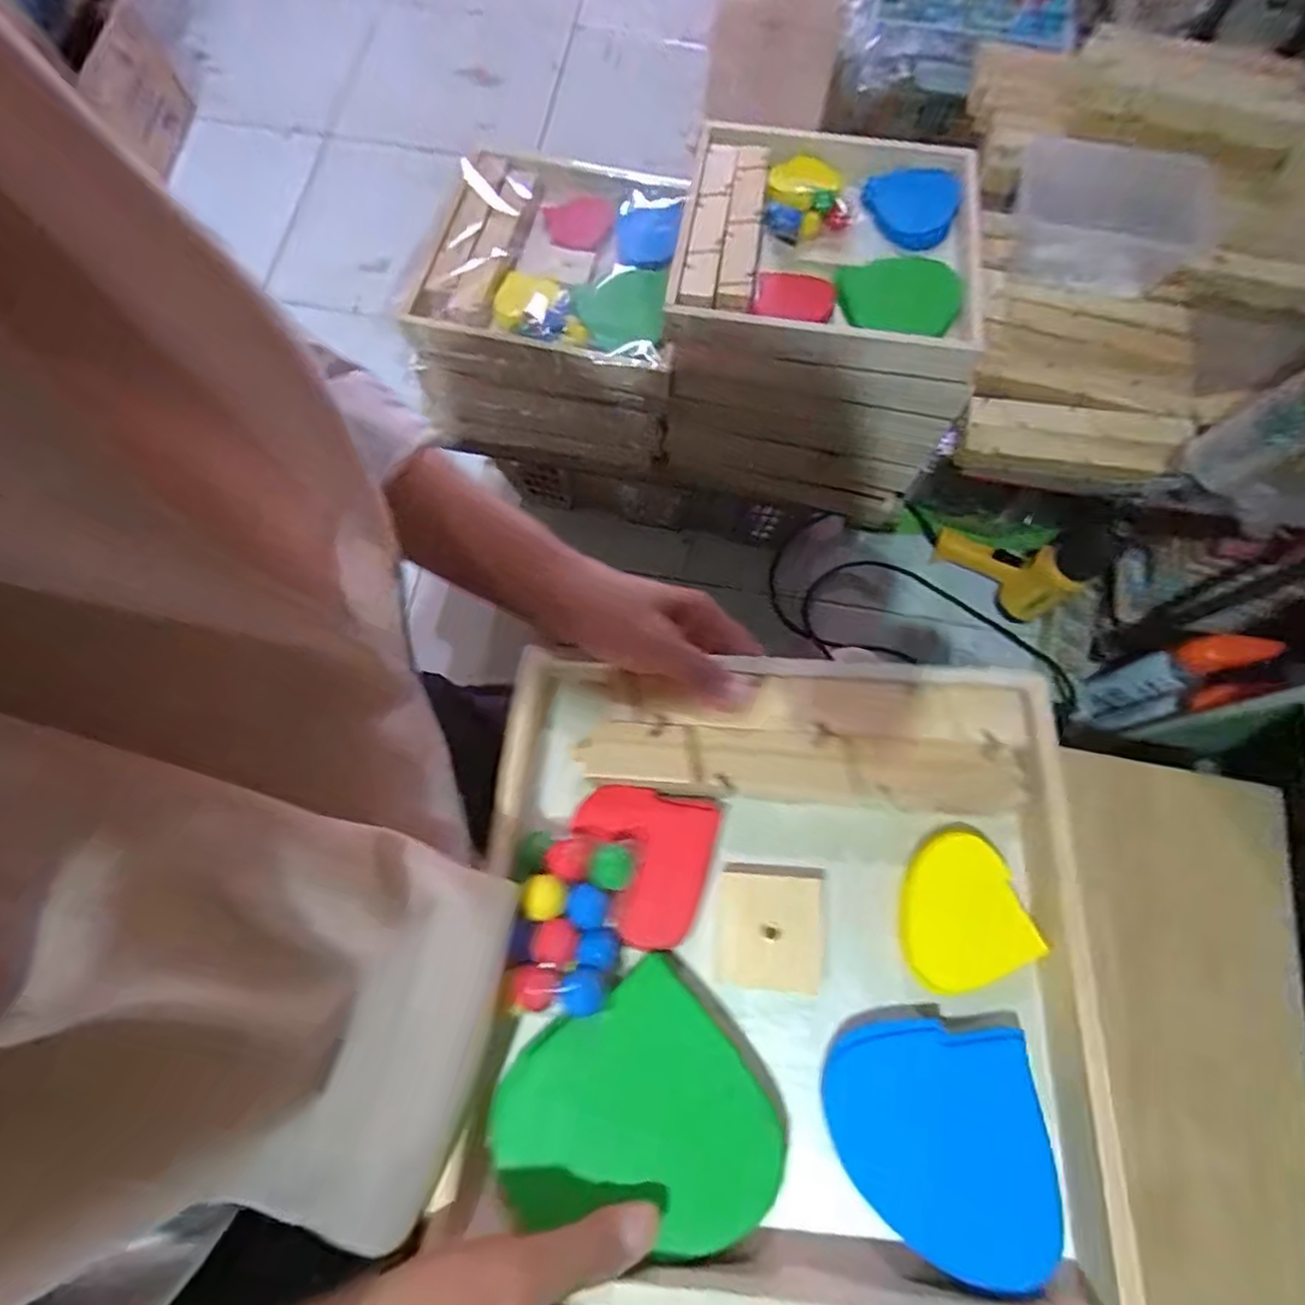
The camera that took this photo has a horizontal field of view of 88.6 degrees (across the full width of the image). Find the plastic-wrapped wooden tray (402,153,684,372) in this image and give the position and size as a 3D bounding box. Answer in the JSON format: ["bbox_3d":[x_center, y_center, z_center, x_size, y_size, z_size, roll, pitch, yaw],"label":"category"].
[{"bbox_3d":[-0.108,-0.412,0.703,0.258,0.058,0.264,9,72,1],"label":"plastic-wrapped wooden tray"}]

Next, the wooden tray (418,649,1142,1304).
[{"bbox_3d":[0.057,0.134,0.312,0.274,0.058,0.264,3,72,-1],"label":"wooden tray"}]

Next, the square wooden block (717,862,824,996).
[{"bbox_3d":[0.056,0.130,0.317,0.046,0.013,0.054,5,72,-1],"label":"square wooden block"}]

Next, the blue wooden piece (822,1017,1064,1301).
[{"bbox_3d":[0.120,0.206,0.279,0.085,0.006,0.090,-5,65,6],"label":"blue wooden piece"}]

